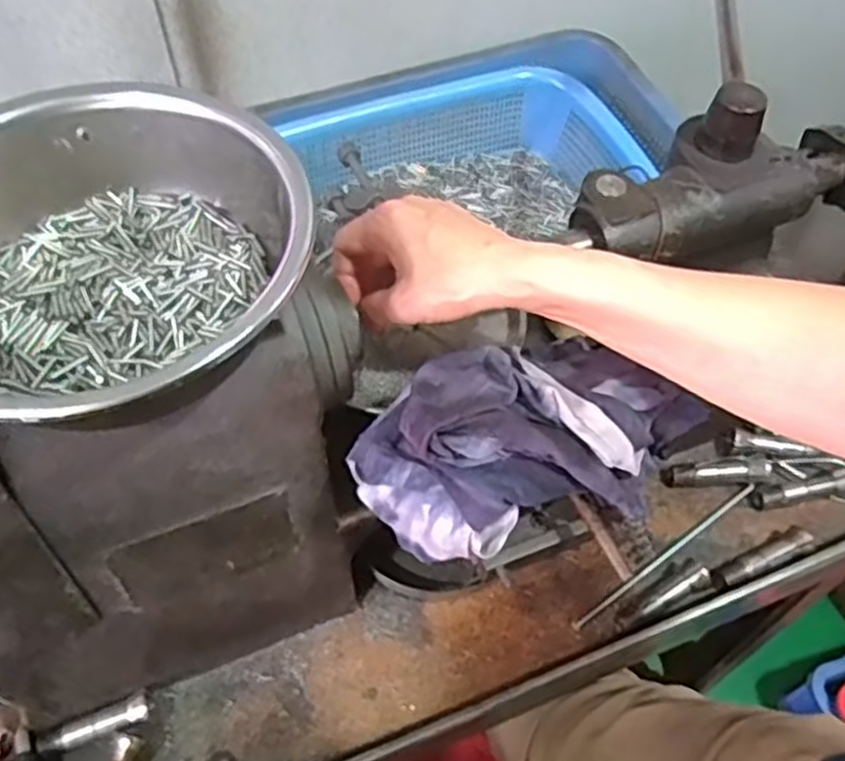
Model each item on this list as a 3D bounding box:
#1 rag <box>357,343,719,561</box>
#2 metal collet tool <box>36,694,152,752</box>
[{"bbox_3d":[0.049,0.030,0.402,0.163,0.064,0.093,-14,57,-10],"label":"rag"},{"bbox_3d":[-0.214,0.226,0.511,0.072,0.011,0.017,-17,58,-12],"label":"metal collet tool"}]

